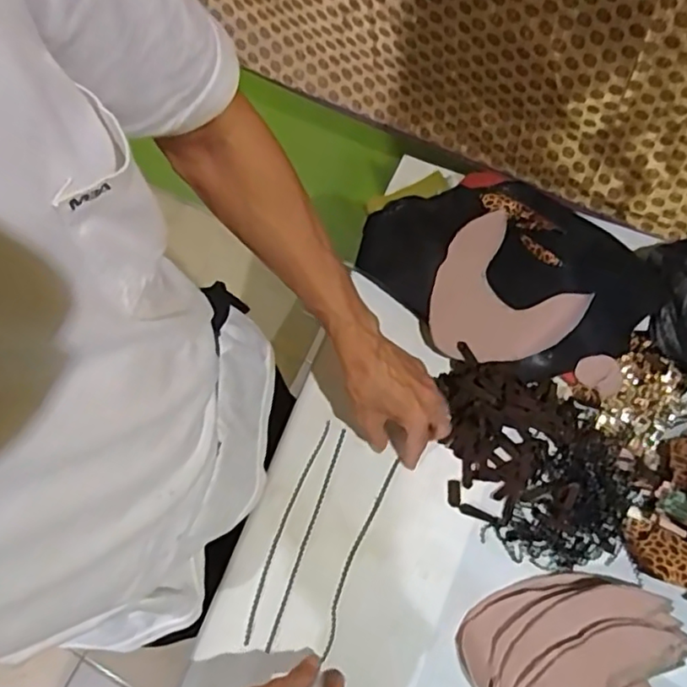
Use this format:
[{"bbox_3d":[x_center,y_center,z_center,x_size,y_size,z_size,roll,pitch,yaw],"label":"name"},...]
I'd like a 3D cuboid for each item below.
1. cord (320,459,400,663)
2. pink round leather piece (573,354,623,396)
[{"bbox_3d":[0.014,0.221,0.625,0.015,0.005,0.203,21,74,7],"label":"cord"},{"bbox_3d":[0.281,0.032,0.656,0.048,0.004,0.039,31,92,17],"label":"pink round leather piece"}]

